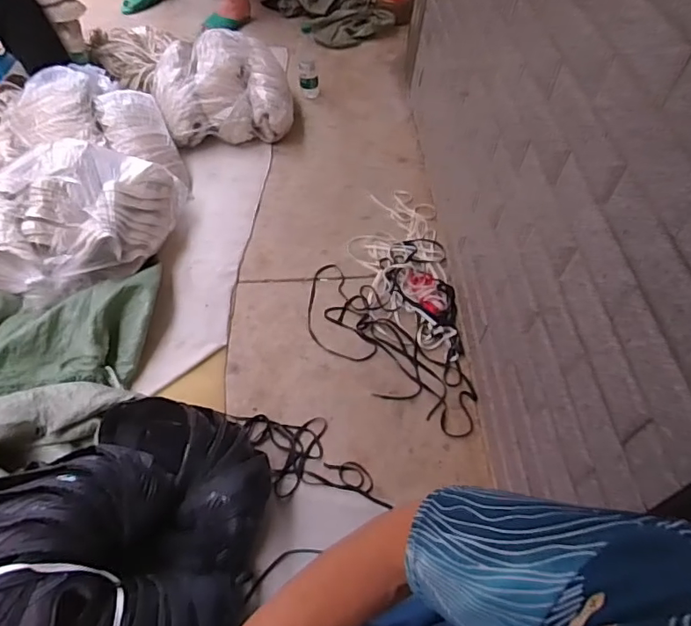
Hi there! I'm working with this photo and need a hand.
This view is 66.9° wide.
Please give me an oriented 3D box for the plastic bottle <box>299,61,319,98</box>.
[{"bbox_3d":[-0.121,-0.776,1.732,0.063,0.126,0.051,-2,52,-1],"label":"plastic bottle"}]

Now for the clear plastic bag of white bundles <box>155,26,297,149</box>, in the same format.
[{"bbox_3d":[-0.373,-0.691,1.597,0.393,0.168,0.372,-8,53,-10],"label":"clear plastic bag of white bundles"}]

